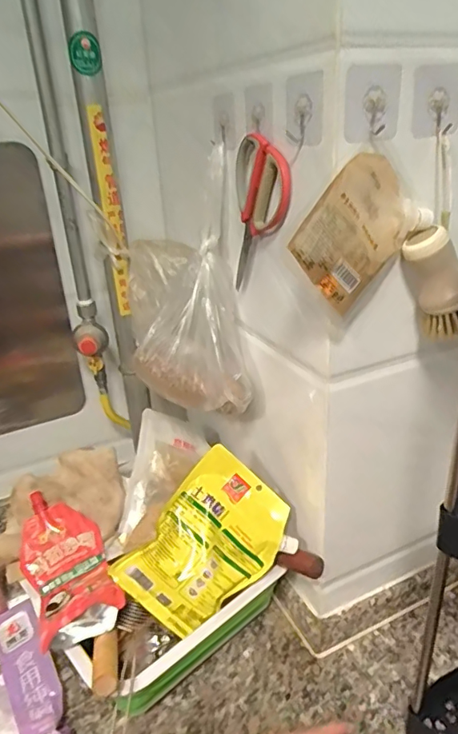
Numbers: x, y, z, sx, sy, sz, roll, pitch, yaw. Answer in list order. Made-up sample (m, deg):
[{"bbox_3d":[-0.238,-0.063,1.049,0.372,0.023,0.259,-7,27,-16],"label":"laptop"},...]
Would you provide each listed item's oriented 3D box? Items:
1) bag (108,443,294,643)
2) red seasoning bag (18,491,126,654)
[{"bbox_3d":[-0.025,0.220,0.625,0.141,0.029,0.203,40,75,6],"label":"bag"},{"bbox_3d":[-0.206,0.248,0.639,0.097,0.072,0.185,-15,28,-23],"label":"red seasoning bag"}]

